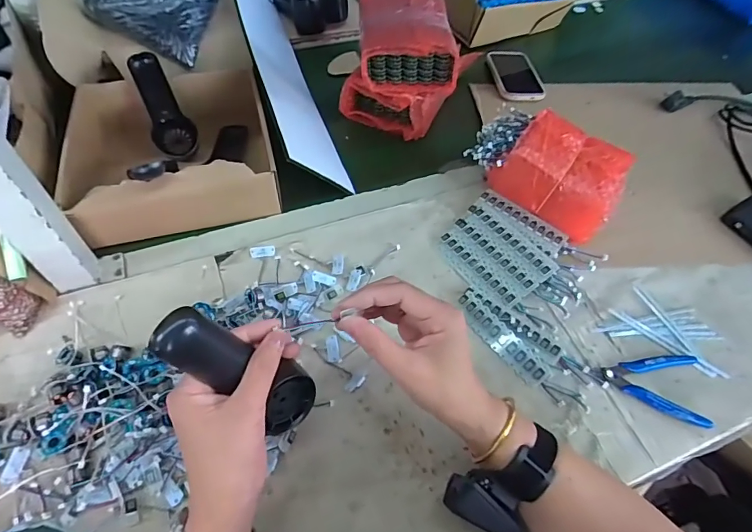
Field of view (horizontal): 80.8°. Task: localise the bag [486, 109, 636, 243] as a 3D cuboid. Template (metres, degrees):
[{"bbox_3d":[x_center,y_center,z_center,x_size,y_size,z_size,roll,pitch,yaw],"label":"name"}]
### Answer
[{"bbox_3d":[0.243,-0.115,0.588,0.153,0.095,0.102,34,60,19],"label":"bag"}]

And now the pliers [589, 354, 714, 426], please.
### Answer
[{"bbox_3d":[0.299,0.123,0.484,0.114,0.016,0.078,12,55,5],"label":"pliers"}]

